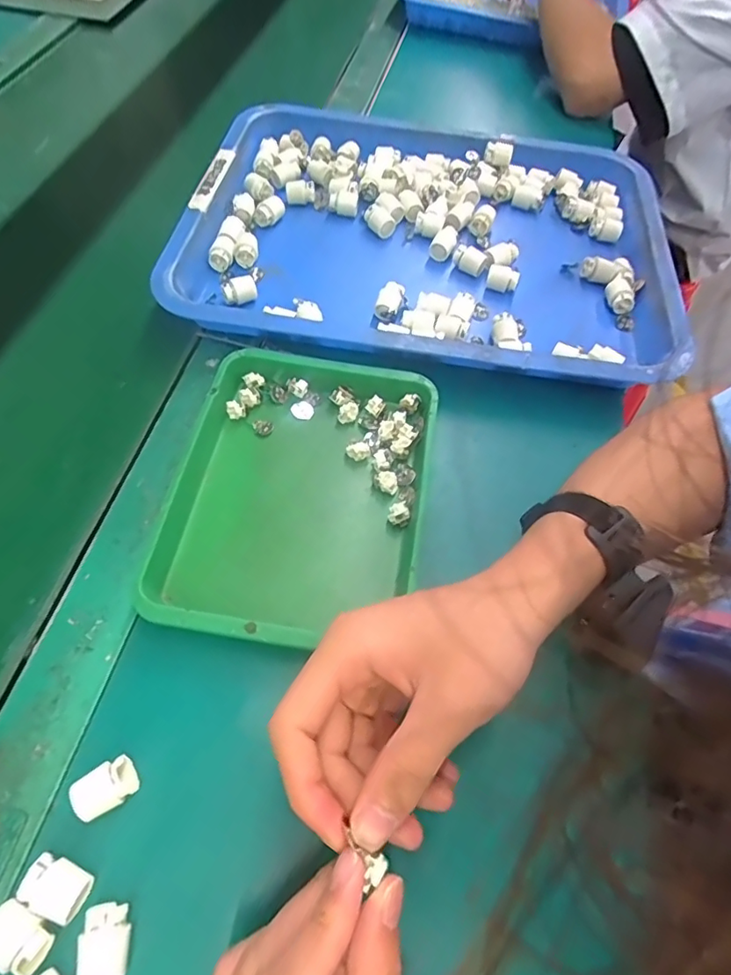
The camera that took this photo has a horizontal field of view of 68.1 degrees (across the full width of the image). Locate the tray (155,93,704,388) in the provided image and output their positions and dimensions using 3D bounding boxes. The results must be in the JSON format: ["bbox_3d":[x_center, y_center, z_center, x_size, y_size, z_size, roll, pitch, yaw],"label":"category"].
[{"bbox_3d":[0.062,-0.240,0.520,0.438,0.048,0.331,9,59,3],"label":"tray"}]

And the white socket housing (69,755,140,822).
[{"bbox_3d":[-0.131,0.153,0.276,0.029,0.019,0.021,-28,64,-18],"label":"white socket housing"}]

